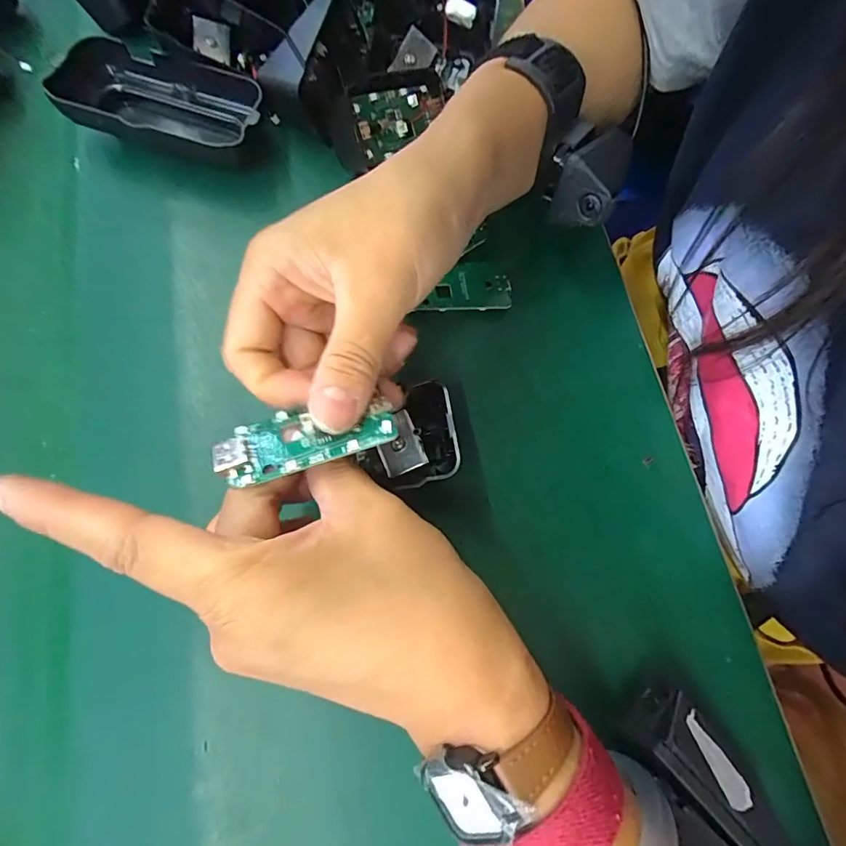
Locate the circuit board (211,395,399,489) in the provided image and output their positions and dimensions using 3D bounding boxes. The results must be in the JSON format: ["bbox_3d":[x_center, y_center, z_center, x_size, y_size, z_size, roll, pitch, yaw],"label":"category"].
[{"bbox_3d":[-0.043,0.003,0.170,0.063,0.007,0.028,-18,50,-3],"label":"circuit board"}]

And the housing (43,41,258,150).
[{"bbox_3d":[-0.144,-0.176,0.264,0.107,0.030,0.052,12,73,2],"label":"housing"}]

